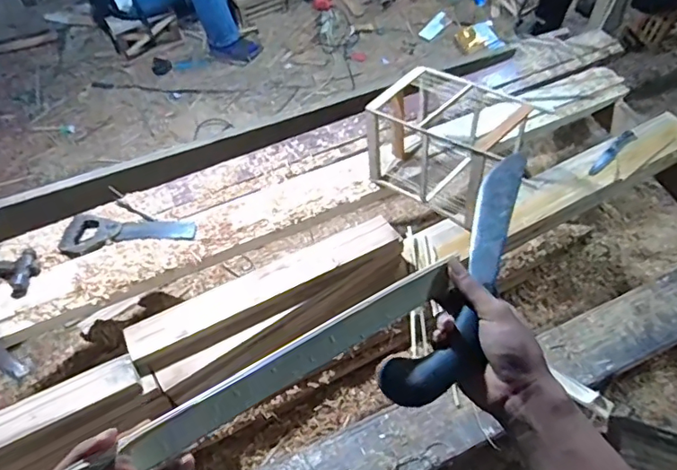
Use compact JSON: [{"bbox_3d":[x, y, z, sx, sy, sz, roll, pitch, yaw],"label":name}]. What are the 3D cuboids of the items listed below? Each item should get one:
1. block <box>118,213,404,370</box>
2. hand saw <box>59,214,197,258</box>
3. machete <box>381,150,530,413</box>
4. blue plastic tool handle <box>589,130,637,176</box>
[{"bbox_3d":[-0.131,0.103,1.003,0.552,0.048,0.091,-25,57,-15],"label":"block"},{"bbox_3d":[-0.508,0.004,1.229,0.312,0.028,0.109,2,55,4],"label":"hand saw"},{"bbox_3d":[0.139,0.025,0.524,0.069,0.033,0.336,20,50,17],"label":"machete"},{"bbox_3d":[0.704,-0.209,1.319,0.156,0.025,0.032,-44,62,-4],"label":"blue plastic tool handle"}]

